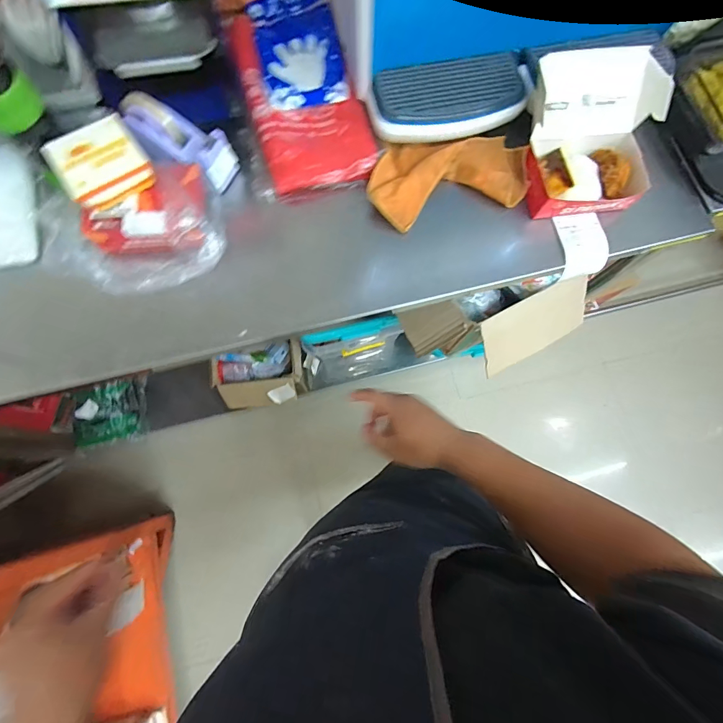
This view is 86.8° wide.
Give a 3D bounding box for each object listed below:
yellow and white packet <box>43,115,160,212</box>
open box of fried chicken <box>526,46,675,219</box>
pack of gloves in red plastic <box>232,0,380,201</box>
[{"bbox_3d":[-0.380,-0.289,0.560,0.118,0.044,0.116,-34,79,-10],"label":"yellow and white packet"},{"bbox_3d":[0.381,-0.371,0.629,0.217,0.121,0.201,-7,75,-4],"label":"open box of fried chicken"},{"bbox_3d":[-0.099,-0.461,0.675,0.199,0.052,0.347,-15,76,-6],"label":"pack of gloves in red plastic"}]

